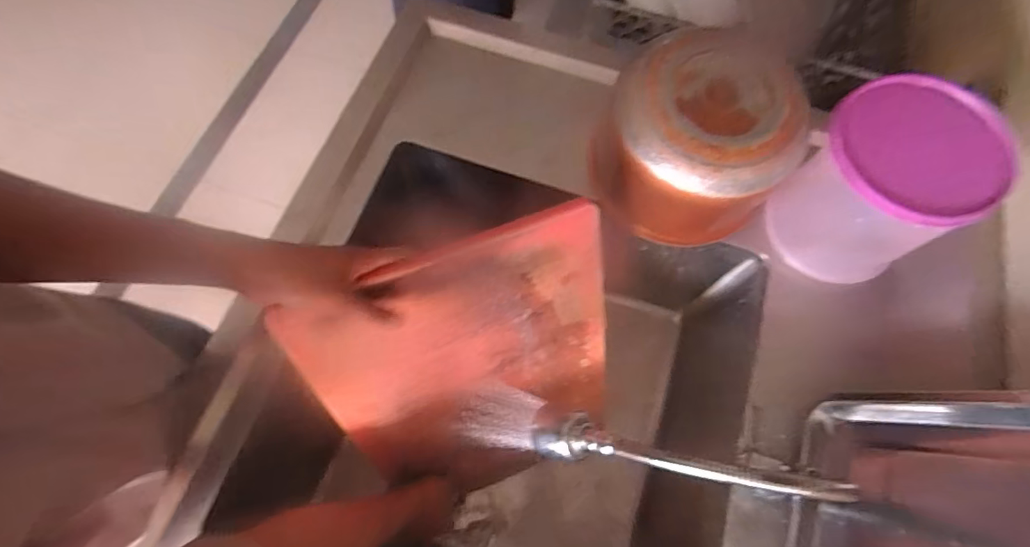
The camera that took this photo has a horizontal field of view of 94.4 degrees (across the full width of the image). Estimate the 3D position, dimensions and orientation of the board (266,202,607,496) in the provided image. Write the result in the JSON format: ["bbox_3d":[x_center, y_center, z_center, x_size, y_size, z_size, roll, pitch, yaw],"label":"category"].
[{"bbox_3d":[-0.039,0.132,0.566,0.322,0.387,0.021,-20,42,-9],"label":"board"}]

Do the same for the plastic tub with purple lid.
[{"bbox_3d":[0.375,-0.087,0.514,0.127,0.179,0.152,-25,72,-9],"label":"plastic tub with purple lid"}]

